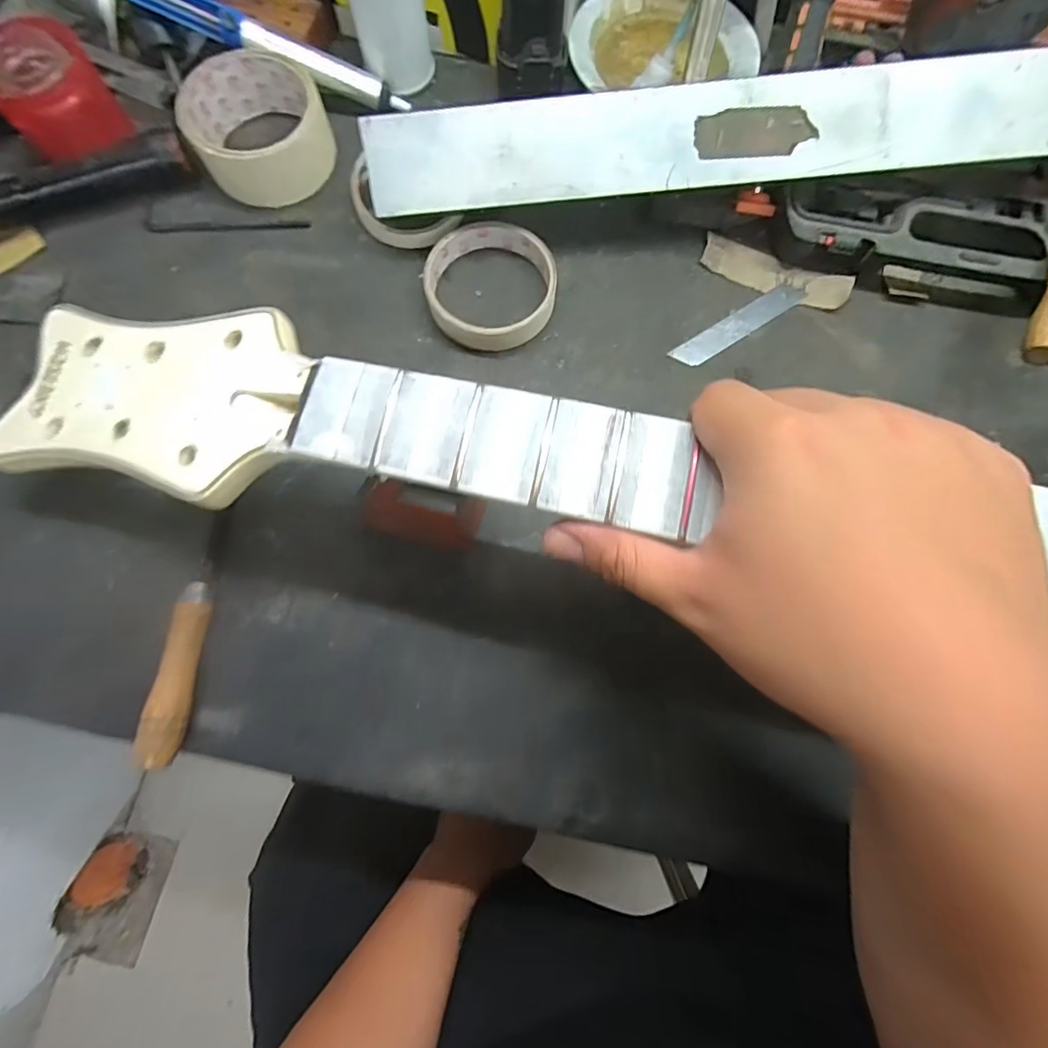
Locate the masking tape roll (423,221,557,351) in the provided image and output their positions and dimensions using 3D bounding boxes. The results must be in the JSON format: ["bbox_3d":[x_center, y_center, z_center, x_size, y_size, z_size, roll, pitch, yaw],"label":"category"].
[{"bbox_3d":[-0.022,-0.156,0.324,0.082,0.023,0.089,0,77,-1],"label":"masking tape roll"}]

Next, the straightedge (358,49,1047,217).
[{"bbox_3d":[0.144,-0.233,0.294,0.470,0.009,0.052,-4,118,2],"label":"straightedge"}]

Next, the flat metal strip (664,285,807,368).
[{"bbox_3d":[0.144,-0.134,0.334,0.103,0.004,0.019,-33,80,-8],"label":"flat metal strip"}]

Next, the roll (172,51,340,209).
[{"bbox_3d":[-0.177,-0.267,0.337,0.086,0.037,0.085,0,77,-1],"label":"roll"}]

